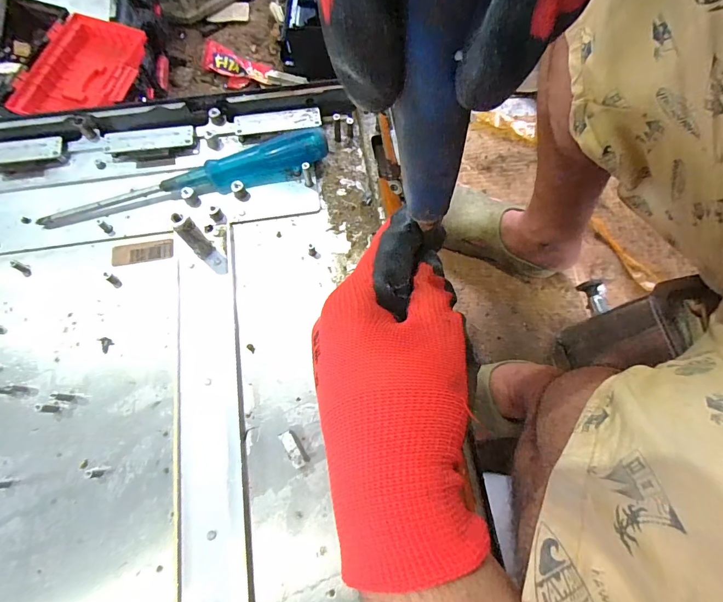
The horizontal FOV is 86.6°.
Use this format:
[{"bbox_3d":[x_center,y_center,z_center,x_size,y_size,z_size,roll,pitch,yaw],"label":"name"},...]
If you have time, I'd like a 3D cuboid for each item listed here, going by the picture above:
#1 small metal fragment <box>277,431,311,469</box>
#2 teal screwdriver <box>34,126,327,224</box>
[{"bbox_3d":[-0.046,0.102,0.266,0.011,0.014,0.026,-35,75,-10],"label":"small metal fragment"},{"bbox_3d":[-0.149,-0.106,0.327,0.241,0.026,0.029,-16,73,-4],"label":"teal screwdriver"}]

